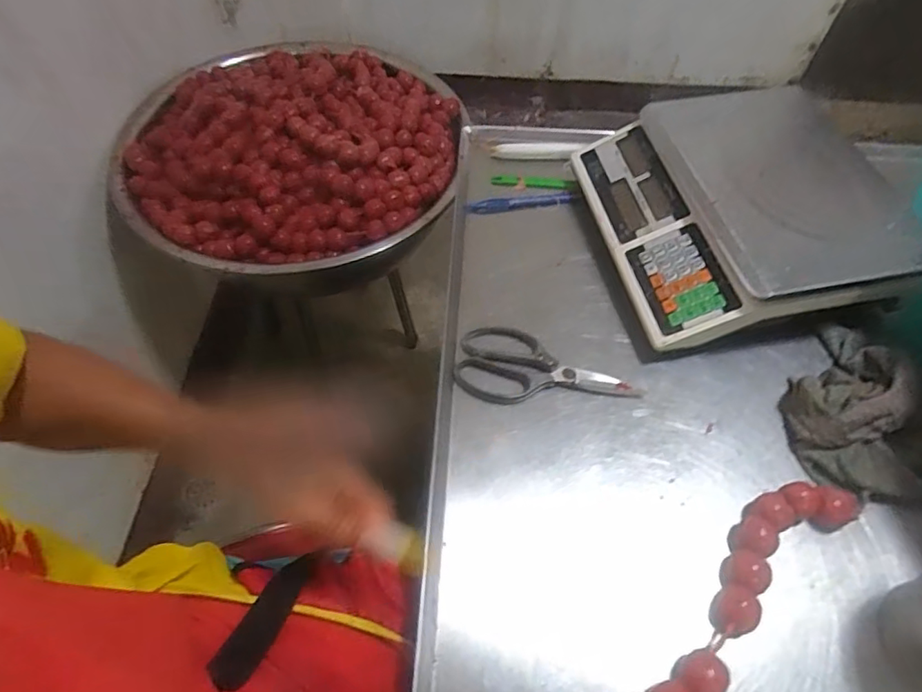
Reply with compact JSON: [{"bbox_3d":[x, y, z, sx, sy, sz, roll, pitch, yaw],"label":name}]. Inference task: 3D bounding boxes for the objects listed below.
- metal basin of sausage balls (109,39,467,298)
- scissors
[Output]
[{"bbox_3d":[-0.309,-0.346,1.058,0.587,0.223,0.563,0,59,-1],"label":"metal basin of sausage balls"},{"bbox_3d":[0.098,0.023,0.623,0.202,0.011,0.091,7,57,3],"label":"scissors"}]

